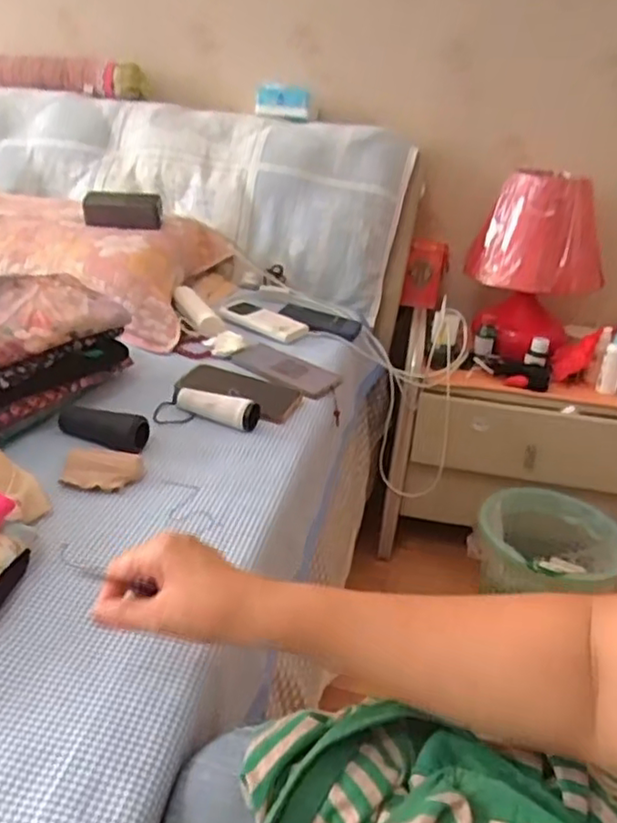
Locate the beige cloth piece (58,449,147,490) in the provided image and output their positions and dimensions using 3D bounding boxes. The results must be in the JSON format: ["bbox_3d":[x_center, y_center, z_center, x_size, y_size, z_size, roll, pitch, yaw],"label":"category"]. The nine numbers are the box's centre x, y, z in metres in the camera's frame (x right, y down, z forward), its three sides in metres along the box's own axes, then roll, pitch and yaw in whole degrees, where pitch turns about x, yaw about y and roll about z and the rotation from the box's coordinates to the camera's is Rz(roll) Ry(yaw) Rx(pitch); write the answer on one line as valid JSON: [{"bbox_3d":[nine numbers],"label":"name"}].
[{"bbox_3d":[-0.219,0.063,0.690,0.080,0.020,0.050,3,30,-7],"label":"beige cloth piece"}]

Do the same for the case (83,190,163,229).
[{"bbox_3d":[-0.325,-0.352,1.132,0.134,0.046,0.064,1,30,-11],"label":"case"}]

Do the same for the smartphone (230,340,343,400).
[{"bbox_3d":[-0.038,-0.068,0.969,0.160,0.006,0.092,24,33,26],"label":"smartphone"}]

